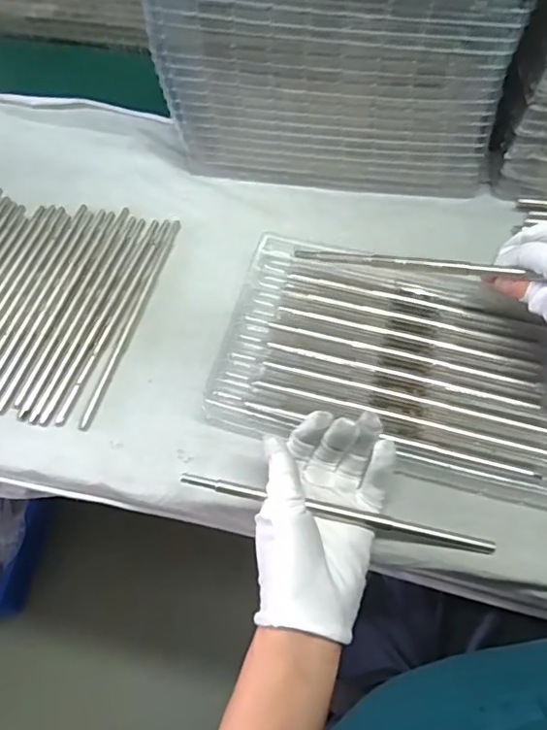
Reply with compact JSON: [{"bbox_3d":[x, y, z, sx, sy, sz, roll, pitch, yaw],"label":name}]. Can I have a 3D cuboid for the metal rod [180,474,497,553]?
[{"bbox_3d":[0.045,0.099,0.360,0.213,0.008,0.009,14,66,-4],"label":"metal rod"}]

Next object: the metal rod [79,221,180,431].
[{"bbox_3d":[-0.119,-0.042,0.467,0.010,0.005,0.208,14,67,10],"label":"metal rod"}]

